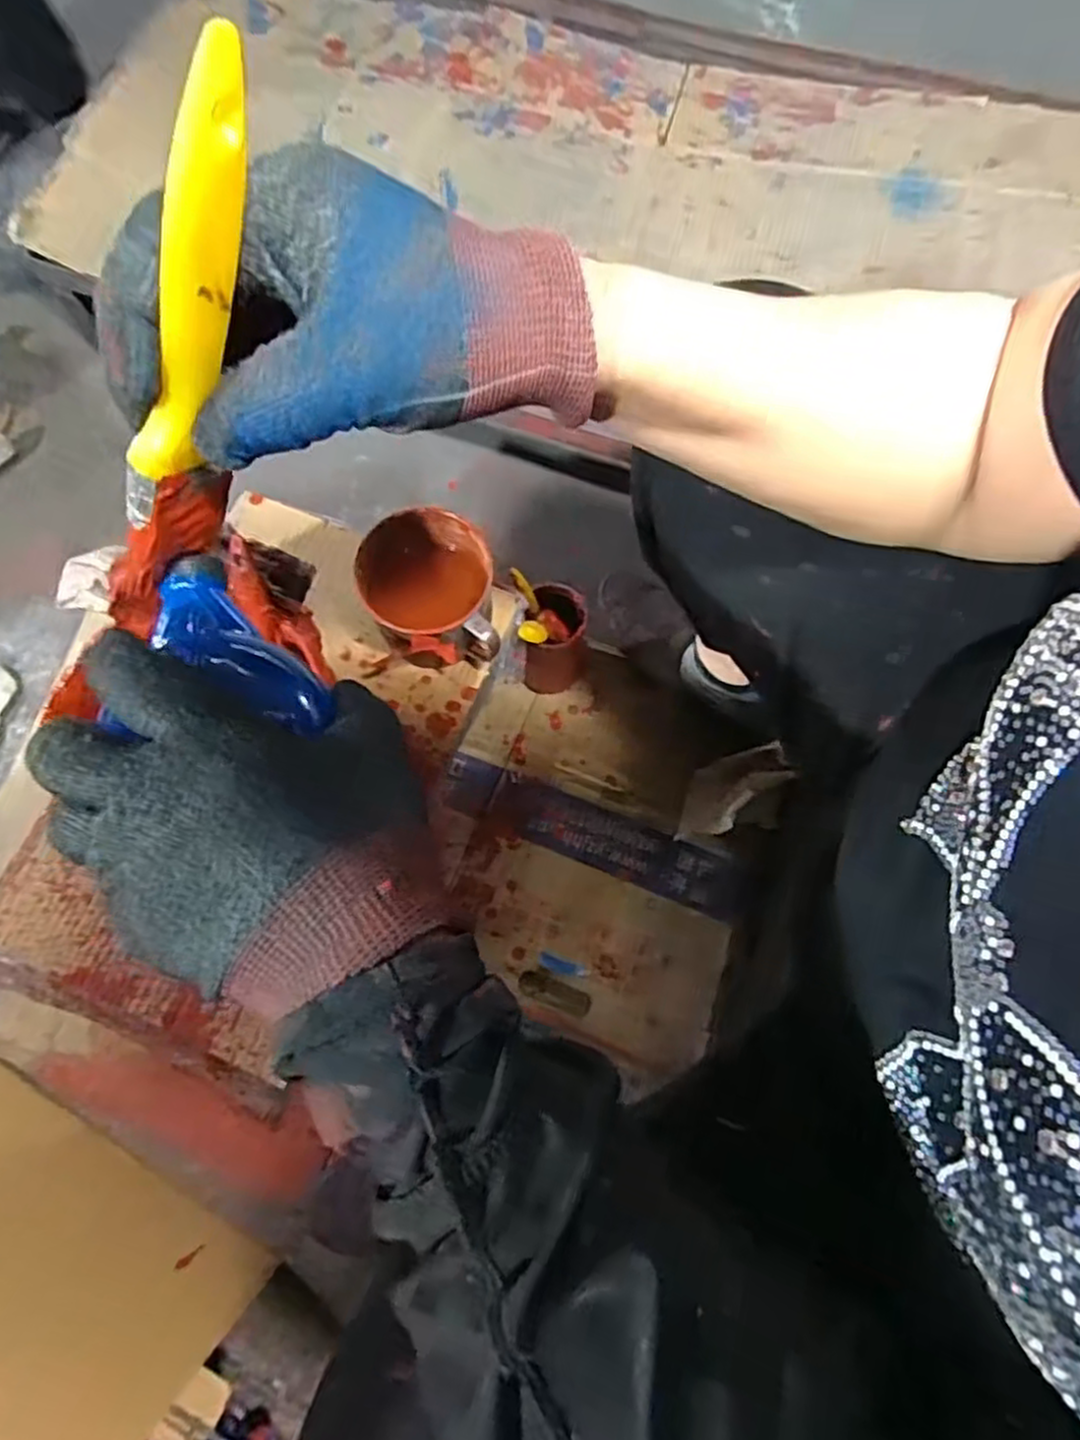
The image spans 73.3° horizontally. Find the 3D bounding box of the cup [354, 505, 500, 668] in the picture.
[{"bbox_3d":[-0.081,-0.097,0.538,0.096,0.073,0.118,-3,71,0],"label":"cup"}]

